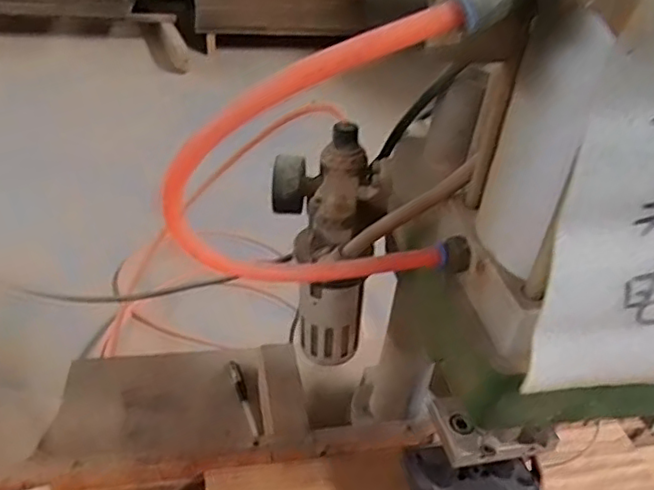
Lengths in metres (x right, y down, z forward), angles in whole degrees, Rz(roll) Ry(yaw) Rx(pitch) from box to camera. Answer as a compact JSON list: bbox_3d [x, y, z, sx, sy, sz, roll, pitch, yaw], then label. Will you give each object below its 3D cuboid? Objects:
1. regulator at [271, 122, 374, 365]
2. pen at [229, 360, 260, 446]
[{"bbox_3d":[0.000,0.008,0.514,0.082,0.164,0.118,-9,38,-19],"label":"regulator"},{"bbox_3d":[-0.100,0.191,0.758,0.015,0.015,0.125,-10,39,-20],"label":"pen"}]

